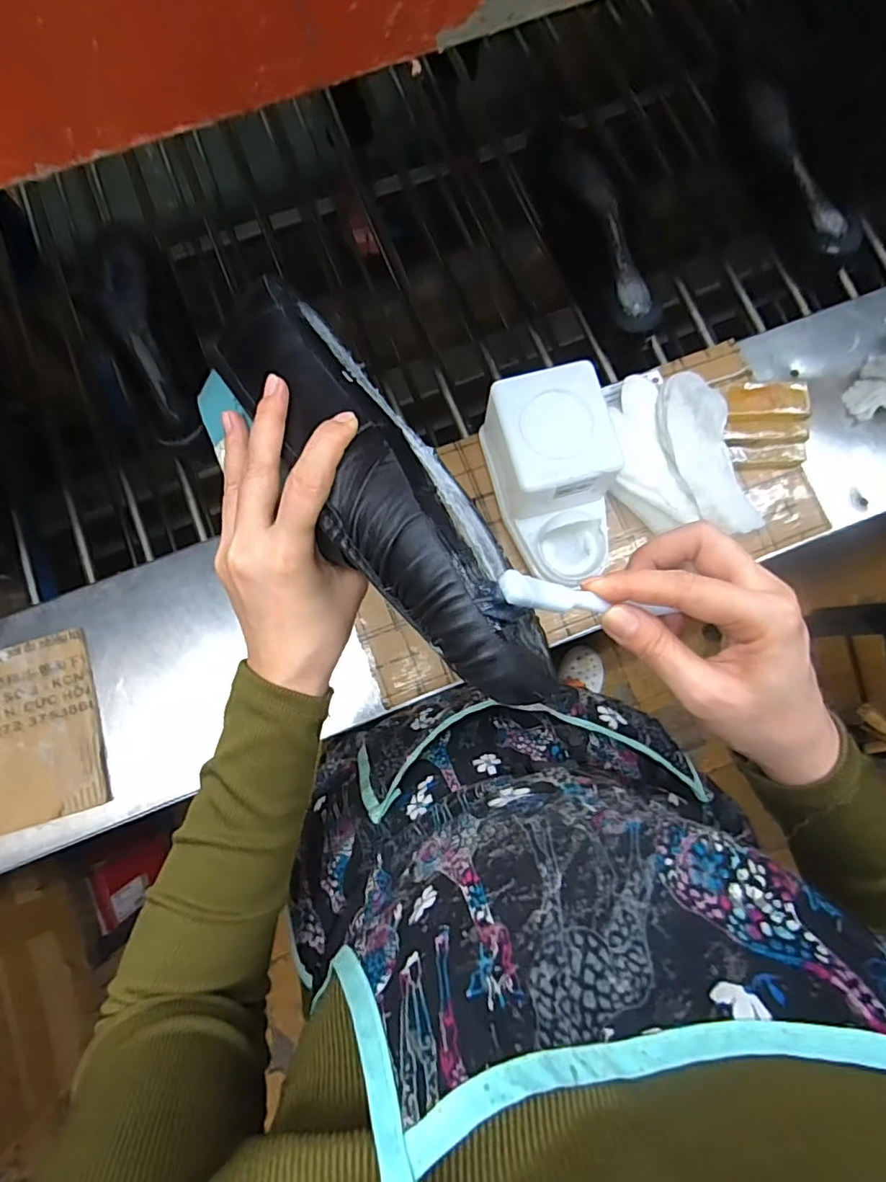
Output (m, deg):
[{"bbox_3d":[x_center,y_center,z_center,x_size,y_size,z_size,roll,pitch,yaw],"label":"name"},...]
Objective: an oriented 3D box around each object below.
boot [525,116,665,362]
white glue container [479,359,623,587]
[{"bbox_3d":[0.180,-0.407,0.650,0.074,0.079,0.255,-20,80,-4],"label":"boot"},{"bbox_3d":[0.111,-0.103,0.521,0.106,0.089,0.182,-18,80,-3],"label":"white glue container"}]

